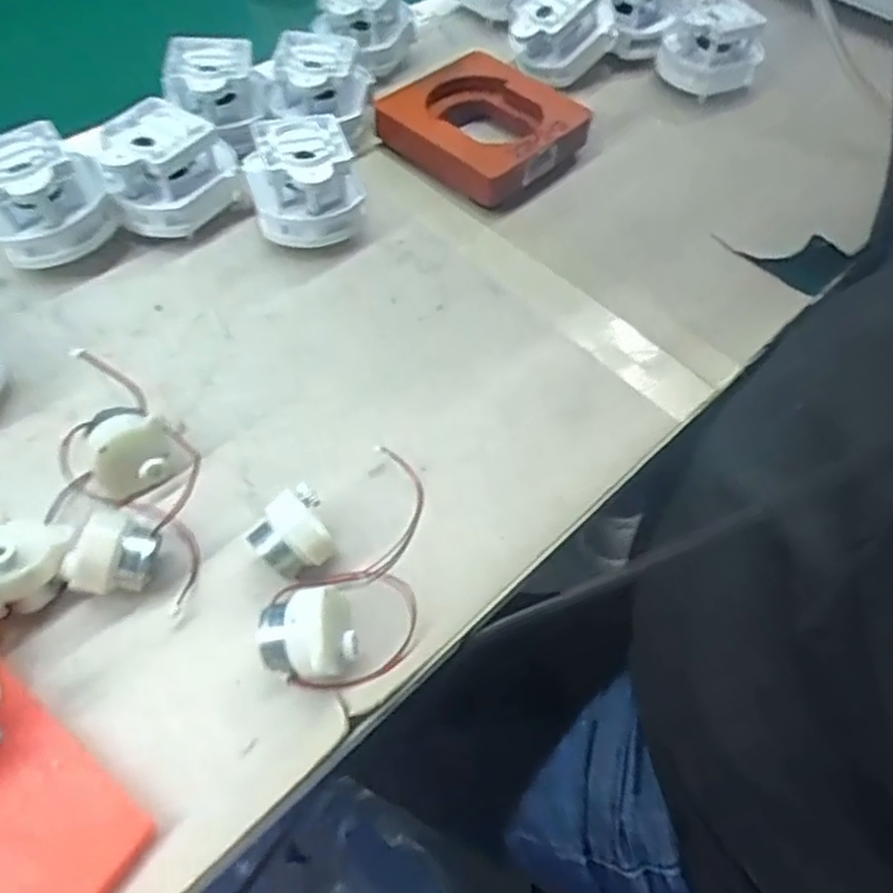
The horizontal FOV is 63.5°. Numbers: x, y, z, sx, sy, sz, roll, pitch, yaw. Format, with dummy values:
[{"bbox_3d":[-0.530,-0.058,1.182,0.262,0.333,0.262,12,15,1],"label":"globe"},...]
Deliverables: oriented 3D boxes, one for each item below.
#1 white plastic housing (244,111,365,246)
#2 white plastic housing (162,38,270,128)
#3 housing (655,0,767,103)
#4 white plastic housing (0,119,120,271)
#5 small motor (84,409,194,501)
[{"bbox_3d":[-0.075,-0.140,0.388,0.059,0.052,0.056,-14,58,-14],"label":"white plastic housing"},{"bbox_3d":[-0.133,-0.209,0.412,0.053,0.034,0.039,-12,57,-12],"label":"white plastic housing"},{"bbox_3d":[0.186,-0.280,0.504,0.068,0.045,0.056,11,55,3],"label":"housing"},{"bbox_3d":[-0.203,-0.128,0.361,0.057,0.041,0.060,-26,61,-21],"label":"white plastic housing"},{"bbox_3d":[-0.133,0.000,0.297,0.028,0.027,0.030,19,38,40],"label":"small motor"}]

